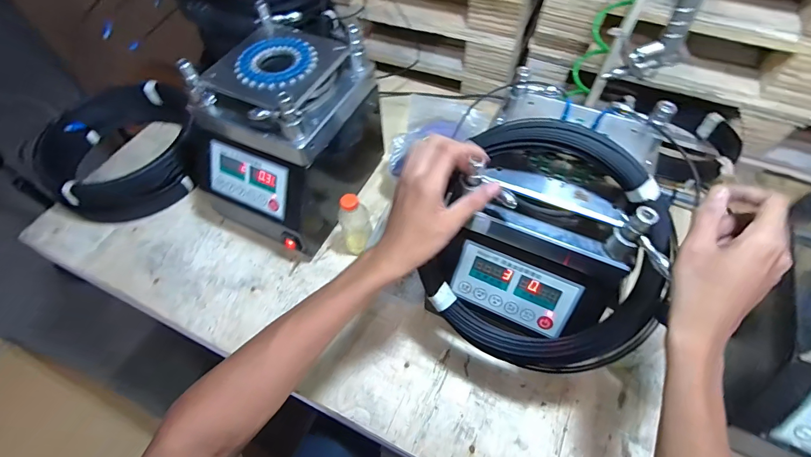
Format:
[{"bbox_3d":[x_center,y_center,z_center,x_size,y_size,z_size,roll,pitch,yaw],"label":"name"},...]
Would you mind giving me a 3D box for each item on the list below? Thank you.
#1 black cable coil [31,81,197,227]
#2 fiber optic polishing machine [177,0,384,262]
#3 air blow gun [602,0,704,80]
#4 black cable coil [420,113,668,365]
[{"bbox_3d":[-0.590,-0.164,0.803,0.283,0.100,0.304,-27,60,-13],"label":"black cable coil"},{"bbox_3d":[-0.192,-0.158,0.669,0.227,0.276,0.293,23,62,17],"label":"fiber optic polishing machine"},{"bbox_3d":[0.302,-0.244,0.451,0.089,0.131,0.029,1,58,4],"label":"air blow gun"},{"bbox_3d":[0.170,0.035,0.457,0.248,0.282,0.066,27,22,16],"label":"black cable coil"}]

